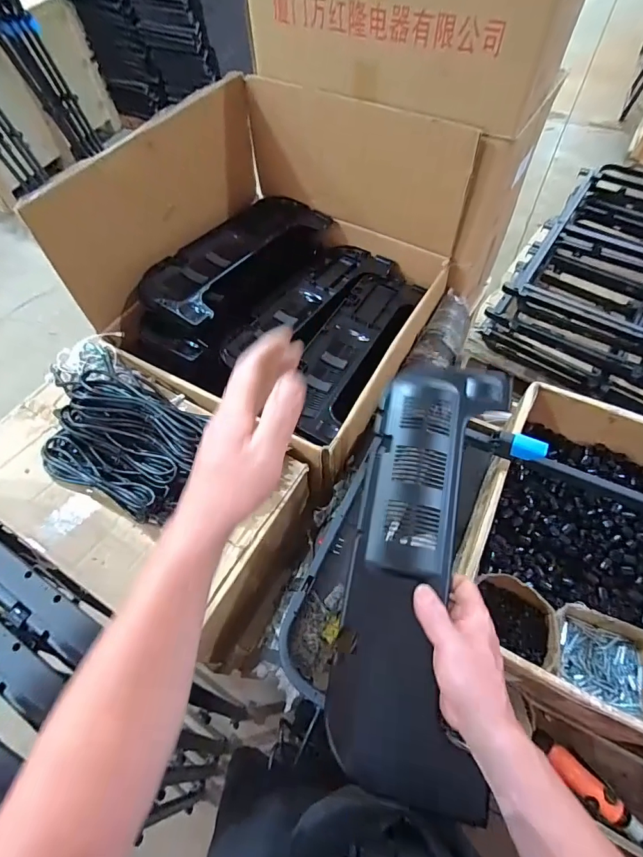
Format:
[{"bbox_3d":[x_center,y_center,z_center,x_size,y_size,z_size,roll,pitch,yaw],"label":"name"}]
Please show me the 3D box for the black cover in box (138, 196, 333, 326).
[{"bbox_3d":[-0.177,-0.386,0.918,0.168,0.078,0.475,27,64,17],"label":"black cover in box"}]

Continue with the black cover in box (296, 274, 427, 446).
[{"bbox_3d":[0.071,-0.179,0.908,0.158,0.038,0.494,23,63,15],"label":"black cover in box"}]

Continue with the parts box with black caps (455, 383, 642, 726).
[{"bbox_3d":[0.464,0.186,0.762,0.338,0.158,0.532,24,63,16],"label":"parts box with black caps"}]

